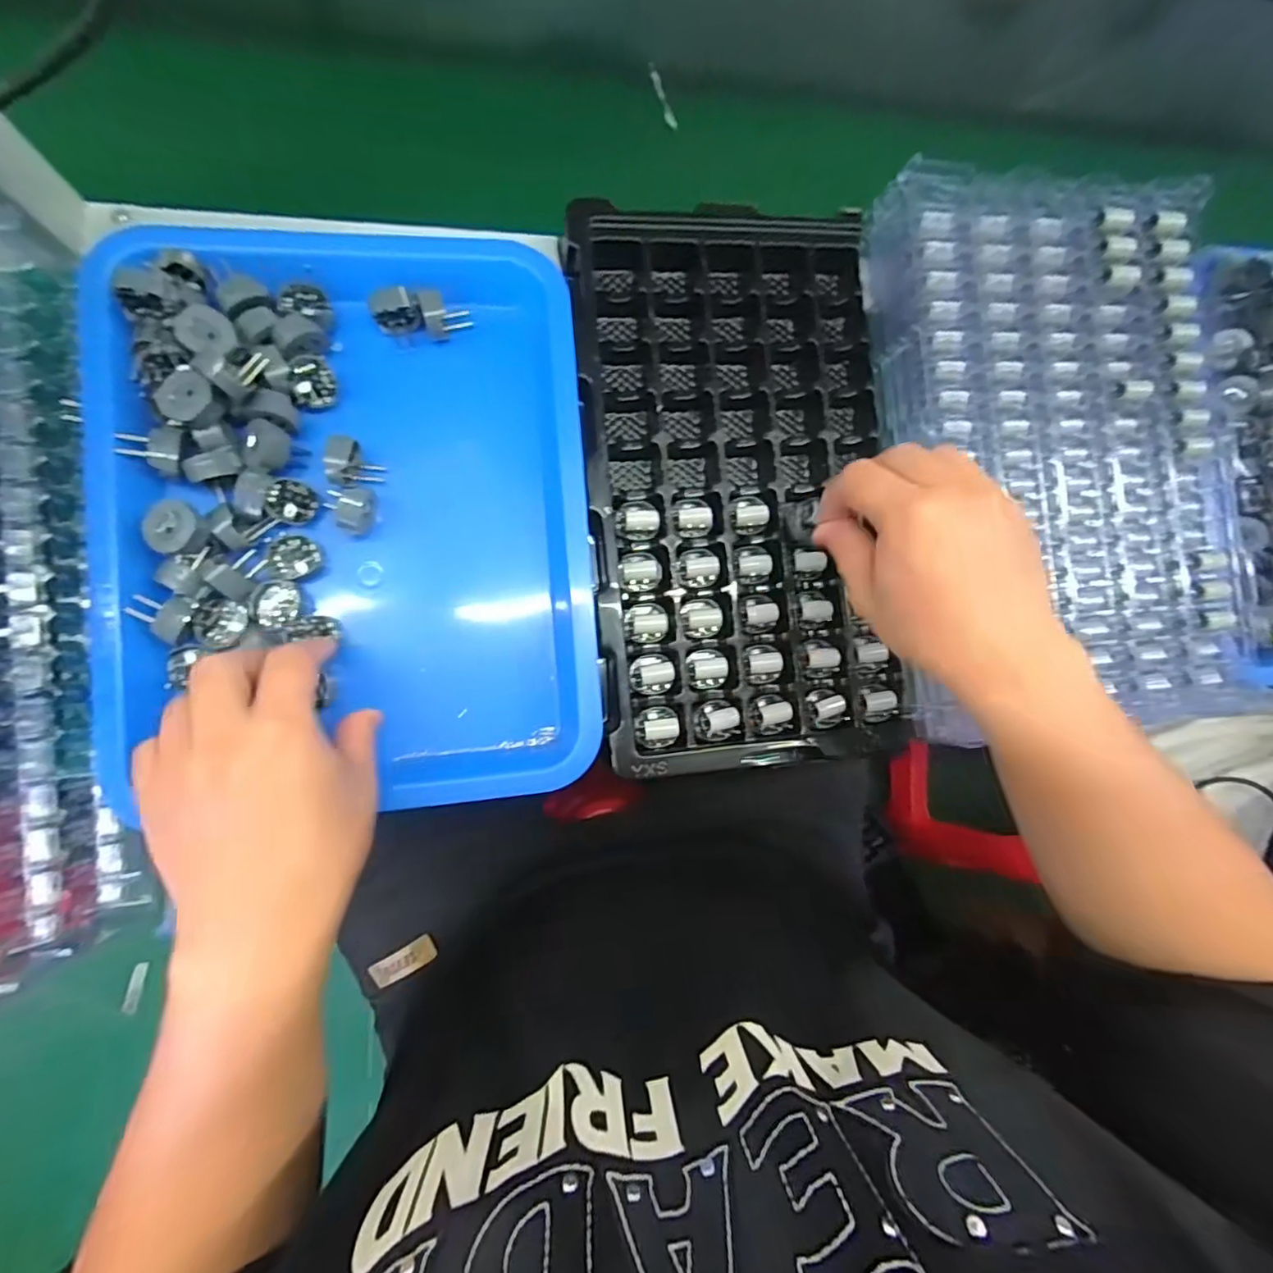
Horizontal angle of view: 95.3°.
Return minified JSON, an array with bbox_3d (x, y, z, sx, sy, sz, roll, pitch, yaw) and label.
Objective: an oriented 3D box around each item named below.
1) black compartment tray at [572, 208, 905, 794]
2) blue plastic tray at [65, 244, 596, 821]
[{"bbox_3d":[0.067,-0.096,0.380,0.199,0.036,0.358,-4,86,-9],"label":"black compartment tray"},{"bbox_3d":[-0.164,-0.071,0.346,0.266,0.054,0.343,-4,86,-9],"label":"blue plastic tray"}]

